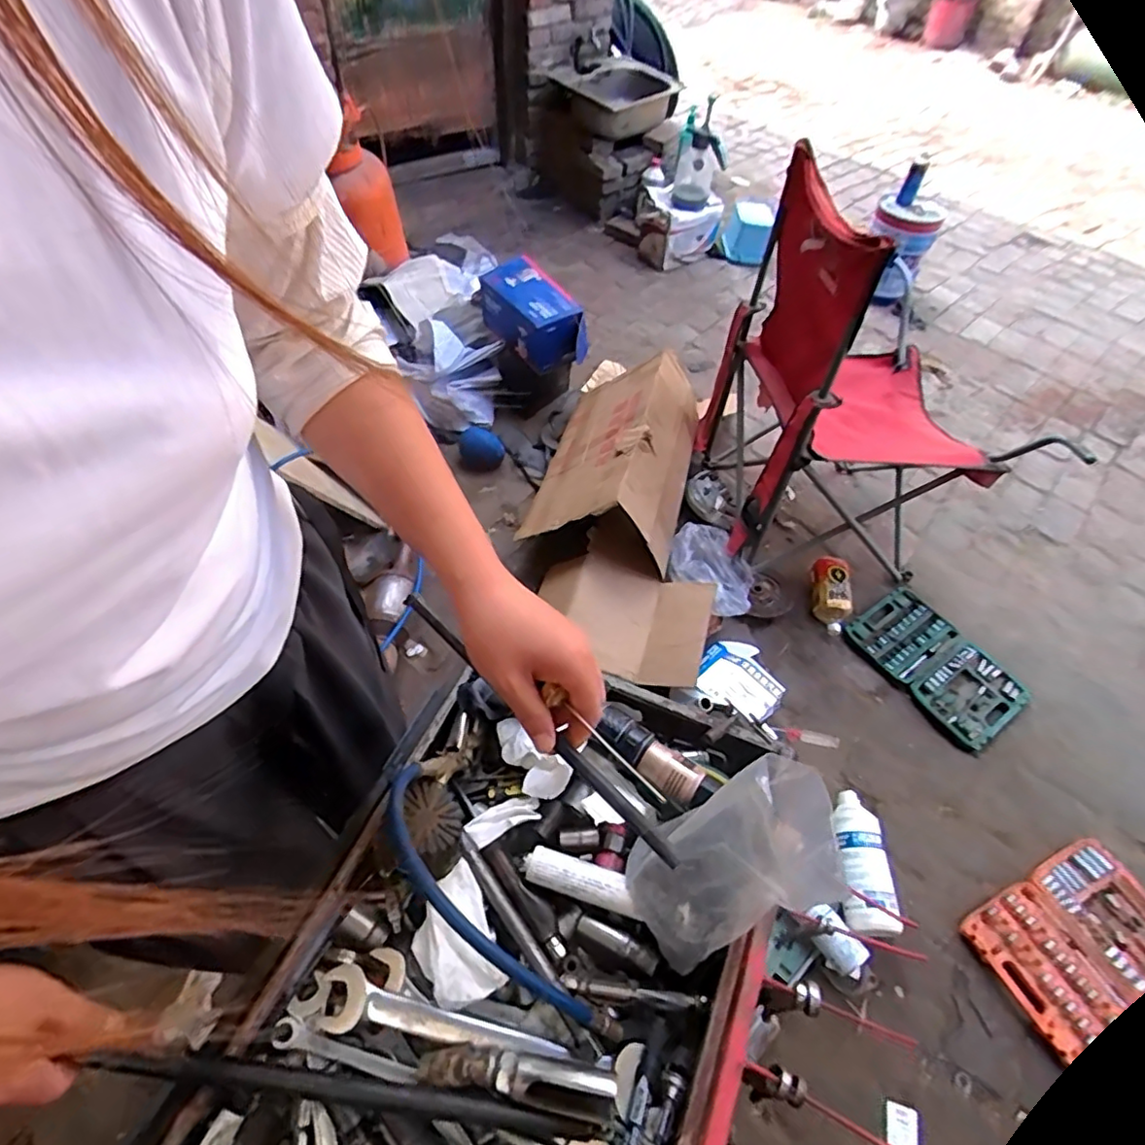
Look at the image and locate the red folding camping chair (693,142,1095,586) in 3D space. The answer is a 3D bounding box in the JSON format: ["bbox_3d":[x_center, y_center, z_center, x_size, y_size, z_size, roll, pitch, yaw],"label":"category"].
[{"bbox_3d":[0.748,-0.436,1.523,0.667,0.908,0.592,-3,52,-5],"label":"red folding camping chair"}]

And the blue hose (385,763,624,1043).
[{"bbox_3d":[-0.061,0.274,0.473,0.018,0.090,0.275,-44,81,3],"label":"blue hose"}]

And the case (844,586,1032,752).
[{"bbox_3d":[0.920,0.232,1.542,0.257,0.066,0.408,-27,57,-22],"label":"case"}]

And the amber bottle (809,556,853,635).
[{"bbox_3d":[0.684,0.058,1.606,0.085,0.058,0.219,3,74,0],"label":"amber bottle"}]

